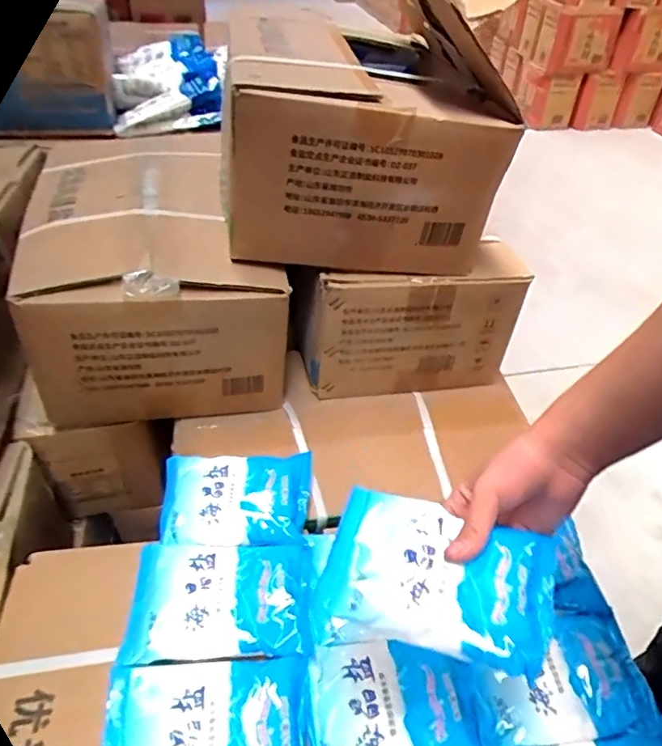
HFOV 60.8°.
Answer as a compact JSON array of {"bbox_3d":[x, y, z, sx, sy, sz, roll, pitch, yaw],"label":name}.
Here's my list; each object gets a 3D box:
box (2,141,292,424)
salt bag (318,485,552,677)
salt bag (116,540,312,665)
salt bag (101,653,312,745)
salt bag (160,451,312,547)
[{"bbox_3d":[-0.236,-0.137,0.789,0.290,0.210,0.375,-7,43,-10],"label":"box"},{"bbox_3d":[0.080,0.149,0.424,0.164,0.024,0.111,13,43,12],"label":"salt bag"},{"bbox_3d":[-0.105,0.216,0.543,0.168,0.023,0.116,0,42,-2],"label":"salt bag"},{"bbox_3d":[-0.099,0.290,0.454,0.163,0.022,0.120,-4,43,-6],"label":"salt bag"},{"bbox_3d":[-0.107,0.139,0.629,0.162,0.024,0.117,2,42,0],"label":"salt bag"}]

